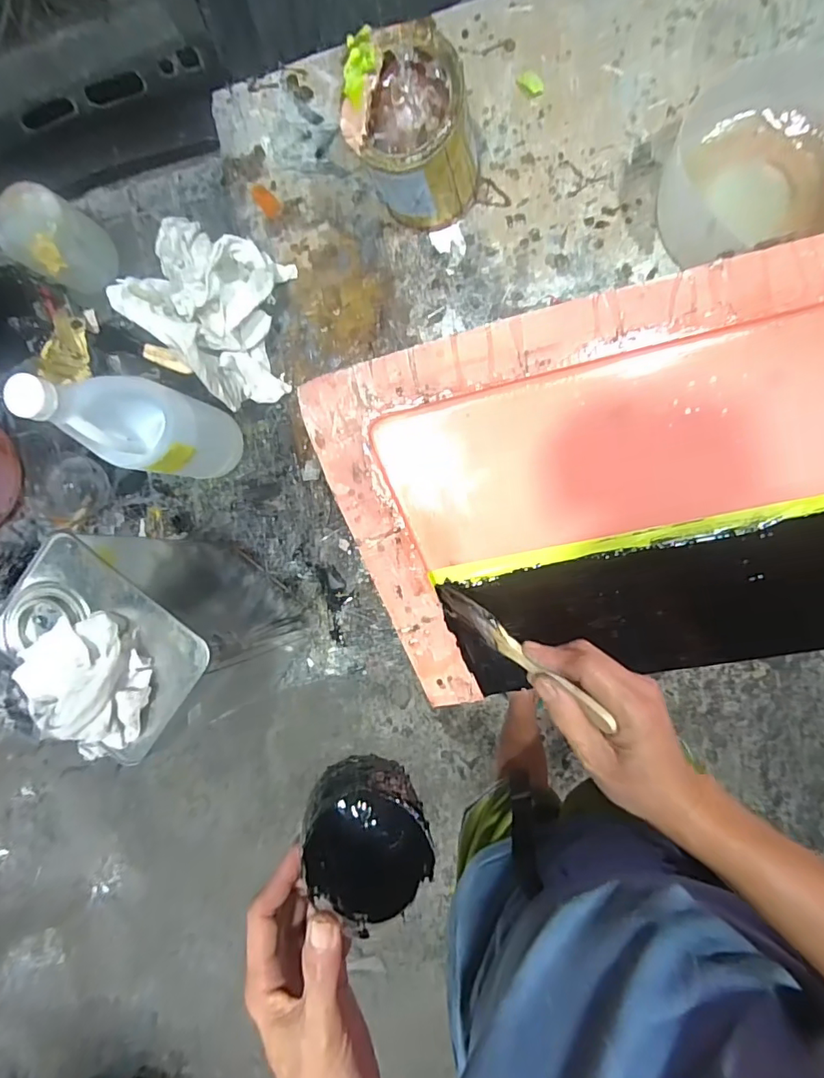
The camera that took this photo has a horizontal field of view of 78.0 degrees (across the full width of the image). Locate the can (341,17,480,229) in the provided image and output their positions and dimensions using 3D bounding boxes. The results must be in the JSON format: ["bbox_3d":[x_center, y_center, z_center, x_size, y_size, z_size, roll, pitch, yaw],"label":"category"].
[{"bbox_3d":[0.005,-0.366,0.476,0.107,0.135,0.099,0,93,8],"label":"can"}]

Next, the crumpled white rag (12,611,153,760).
[{"bbox_3d":[-0.224,0.094,0.344,0.099,0.044,0.079,32,97,5],"label":"crumpled white rag"}]

